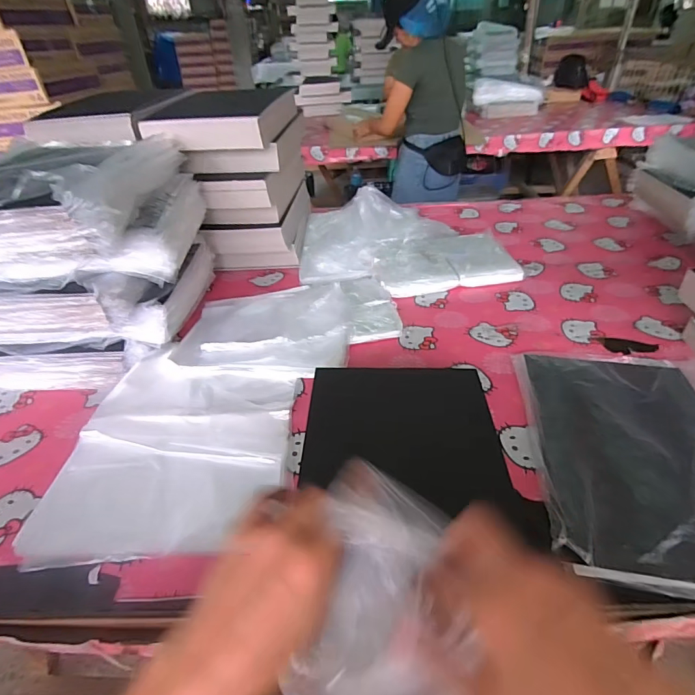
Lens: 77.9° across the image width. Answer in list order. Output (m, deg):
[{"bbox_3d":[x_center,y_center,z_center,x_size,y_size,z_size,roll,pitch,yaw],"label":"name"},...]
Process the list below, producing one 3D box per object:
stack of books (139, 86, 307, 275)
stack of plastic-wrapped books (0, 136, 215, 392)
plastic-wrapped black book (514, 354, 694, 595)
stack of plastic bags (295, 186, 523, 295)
[{"bbox_3d":[-0.272,-0.416,1.092,0.291,0.330,0.366,0,37,4],"label":"stack of books"},{"bbox_3d":[-0.465,-0.182,0.813,0.365,0.320,0.405,0,37,3],"label":"stack of plastic-wrapped books"},{"bbox_3d":[0.410,0.135,0.596,0.286,0.026,0.382,5,38,9],"label":"plastic-wrapped black book"},{"bbox_3d":[0.139,-0.295,1.133,0.517,0.082,0.515,-2,37,0],"label":"stack of plastic bags"}]

